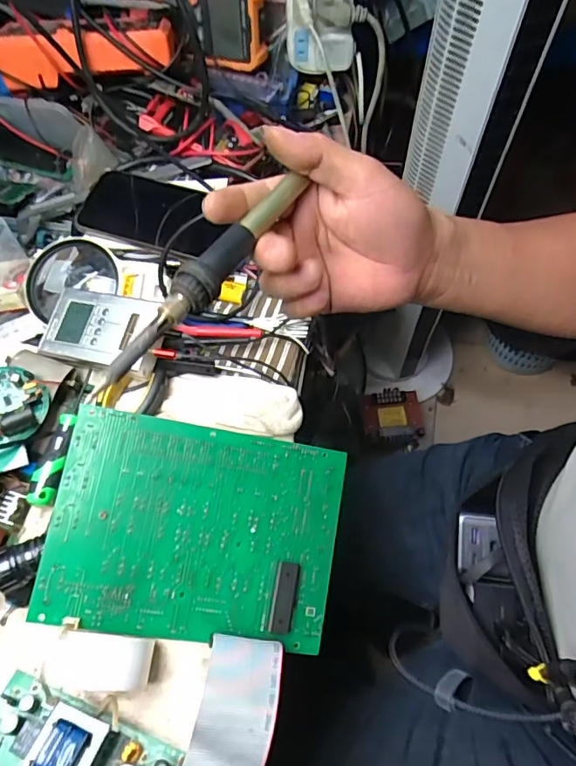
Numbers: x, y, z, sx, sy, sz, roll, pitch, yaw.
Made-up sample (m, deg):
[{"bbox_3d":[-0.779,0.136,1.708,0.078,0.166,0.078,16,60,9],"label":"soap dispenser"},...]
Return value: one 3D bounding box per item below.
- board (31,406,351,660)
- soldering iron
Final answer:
[{"bbox_3d":[-0.068,0.114,0.396,0.217,0.010,0.158,12,78,-11],"label":"board"},{"bbox_3d":[-0.039,-0.056,0.258,0.017,0.016,0.163,30,65,16],"label":"soldering iron"}]

